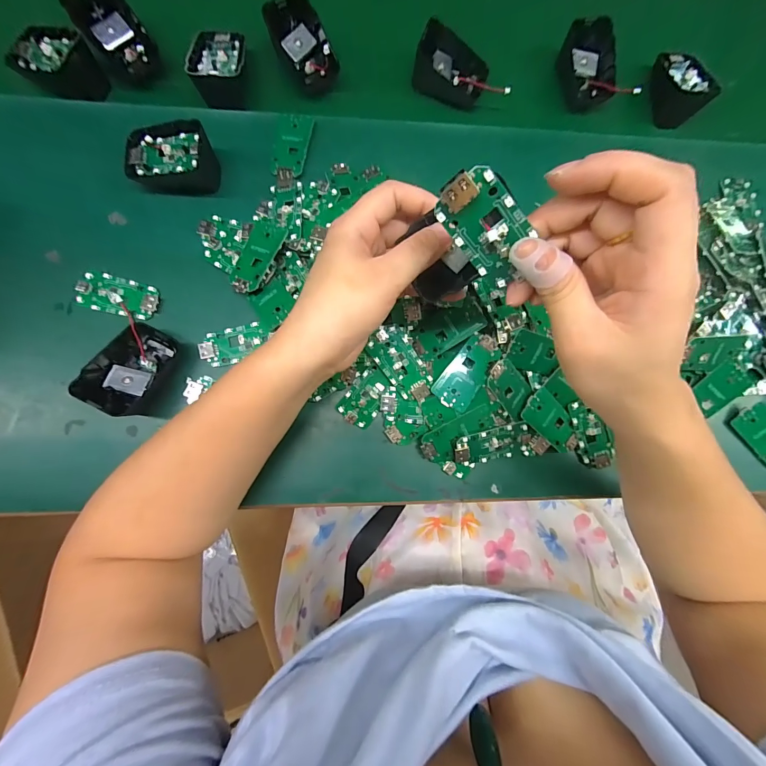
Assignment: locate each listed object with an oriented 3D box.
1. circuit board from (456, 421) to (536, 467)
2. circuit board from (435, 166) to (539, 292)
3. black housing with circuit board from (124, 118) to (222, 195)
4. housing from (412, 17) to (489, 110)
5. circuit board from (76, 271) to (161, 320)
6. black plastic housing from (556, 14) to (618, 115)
[{"bbox_3d":[0.092,0.051,0.300,0.066,0.006,0.032,-11,118,-6],"label":"circuit board"},{"bbox_3d":[0.050,-0.070,0.170,0.061,0.030,0.006,34,38,-33],"label":"circuit board"},{"bbox_3d":[-0.175,-0.186,0.300,0.070,0.038,0.044,-2,84,-6],"label":"black housing with circuit board"},{"bbox_3d":[0.067,-0.294,0.340,0.072,0.039,0.049,13,83,-4],"label":"housing"},{"bbox_3d":[-0.219,-0.073,0.299,0.062,0.006,0.031,12,83,-4],"label":"circuit board"},{"bbox_3d":[0.200,-0.306,0.350,0.045,0.031,0.064,-11,85,-7],"label":"black plastic housing"}]

